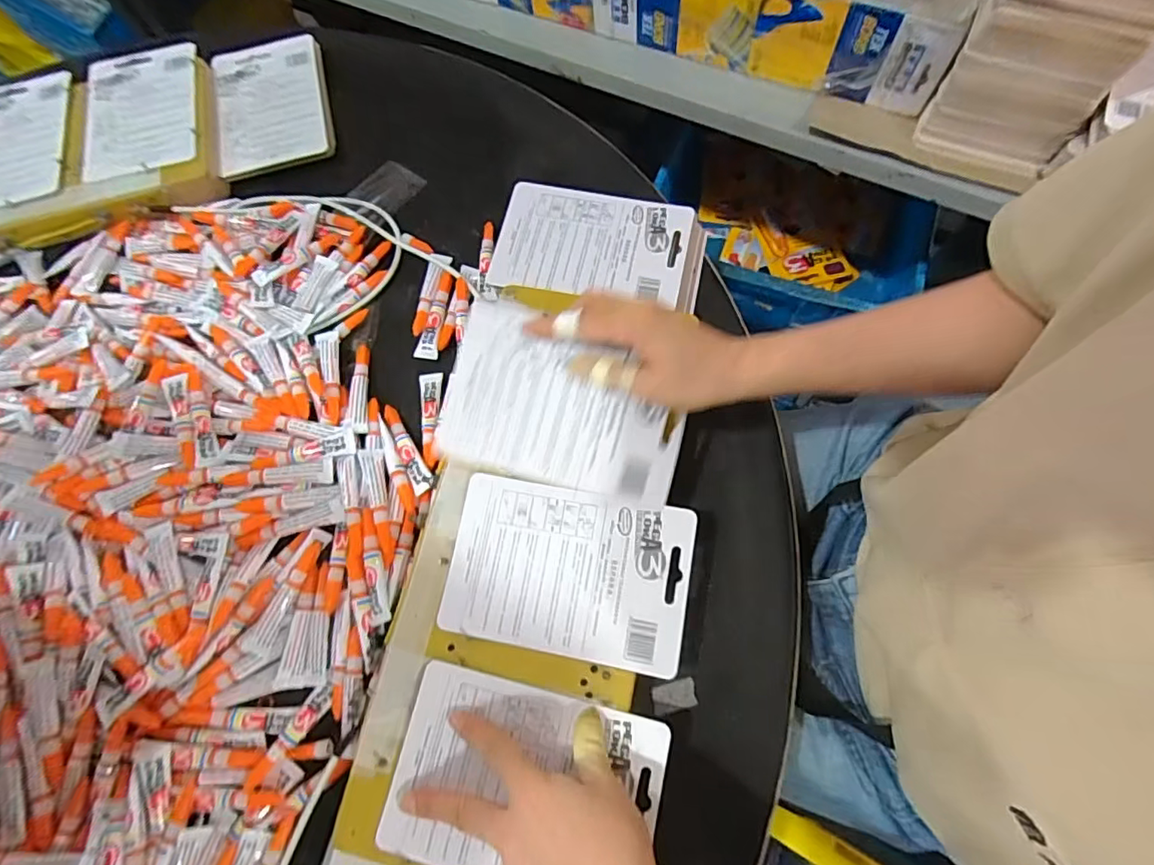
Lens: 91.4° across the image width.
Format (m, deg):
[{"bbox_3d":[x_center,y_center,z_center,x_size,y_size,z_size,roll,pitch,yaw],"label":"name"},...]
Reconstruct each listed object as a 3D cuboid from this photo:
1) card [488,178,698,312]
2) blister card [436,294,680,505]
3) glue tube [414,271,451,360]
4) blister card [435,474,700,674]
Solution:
[{"bbox_3d":[0.013,-0.164,0.491,0.162,0.011,0.105,11,71,5],"label":"card"},{"bbox_3d":[-0.007,-0.019,0.389,0.161,0.006,0.109,14,93,-1],"label":"blister card"},{"bbox_3d":[-0.126,-0.105,0.502,0.019,0.007,0.083,7,71,4],"label":"glue tube"},{"bbox_3d":[-0.006,0.095,0.388,0.163,0.016,0.109,9,71,5],"label":"blister card"}]

